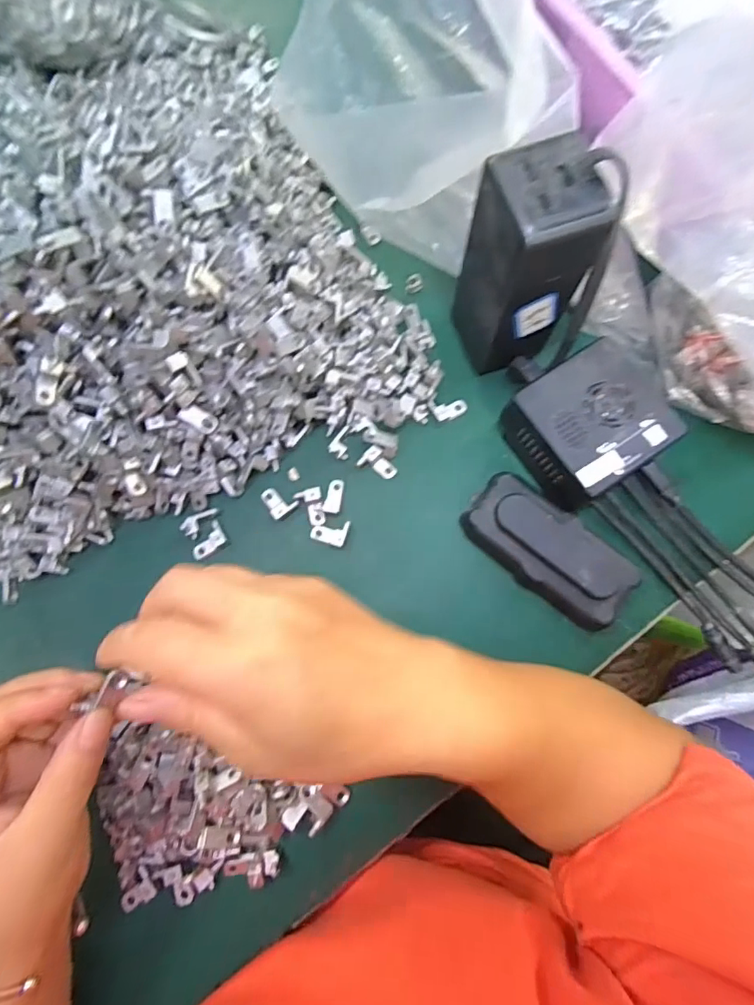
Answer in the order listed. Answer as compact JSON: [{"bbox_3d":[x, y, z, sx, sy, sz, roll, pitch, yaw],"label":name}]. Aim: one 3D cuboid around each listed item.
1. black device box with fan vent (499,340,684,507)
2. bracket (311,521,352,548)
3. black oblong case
[{"bbox_3d":[0.129,-0.046,0.316,0.083,0.051,0.077,-35,80,-7],"label":"black device box with fan vent"},{"bbox_3d":[-0.030,0.018,0.323,0.023,0.011,0.017,18,78,3],"label":"bracket"},{"bbox_3d":[0.106,0.030,0.310,0.105,0.031,0.047,37,80,7],"label":"black oblong case"}]

